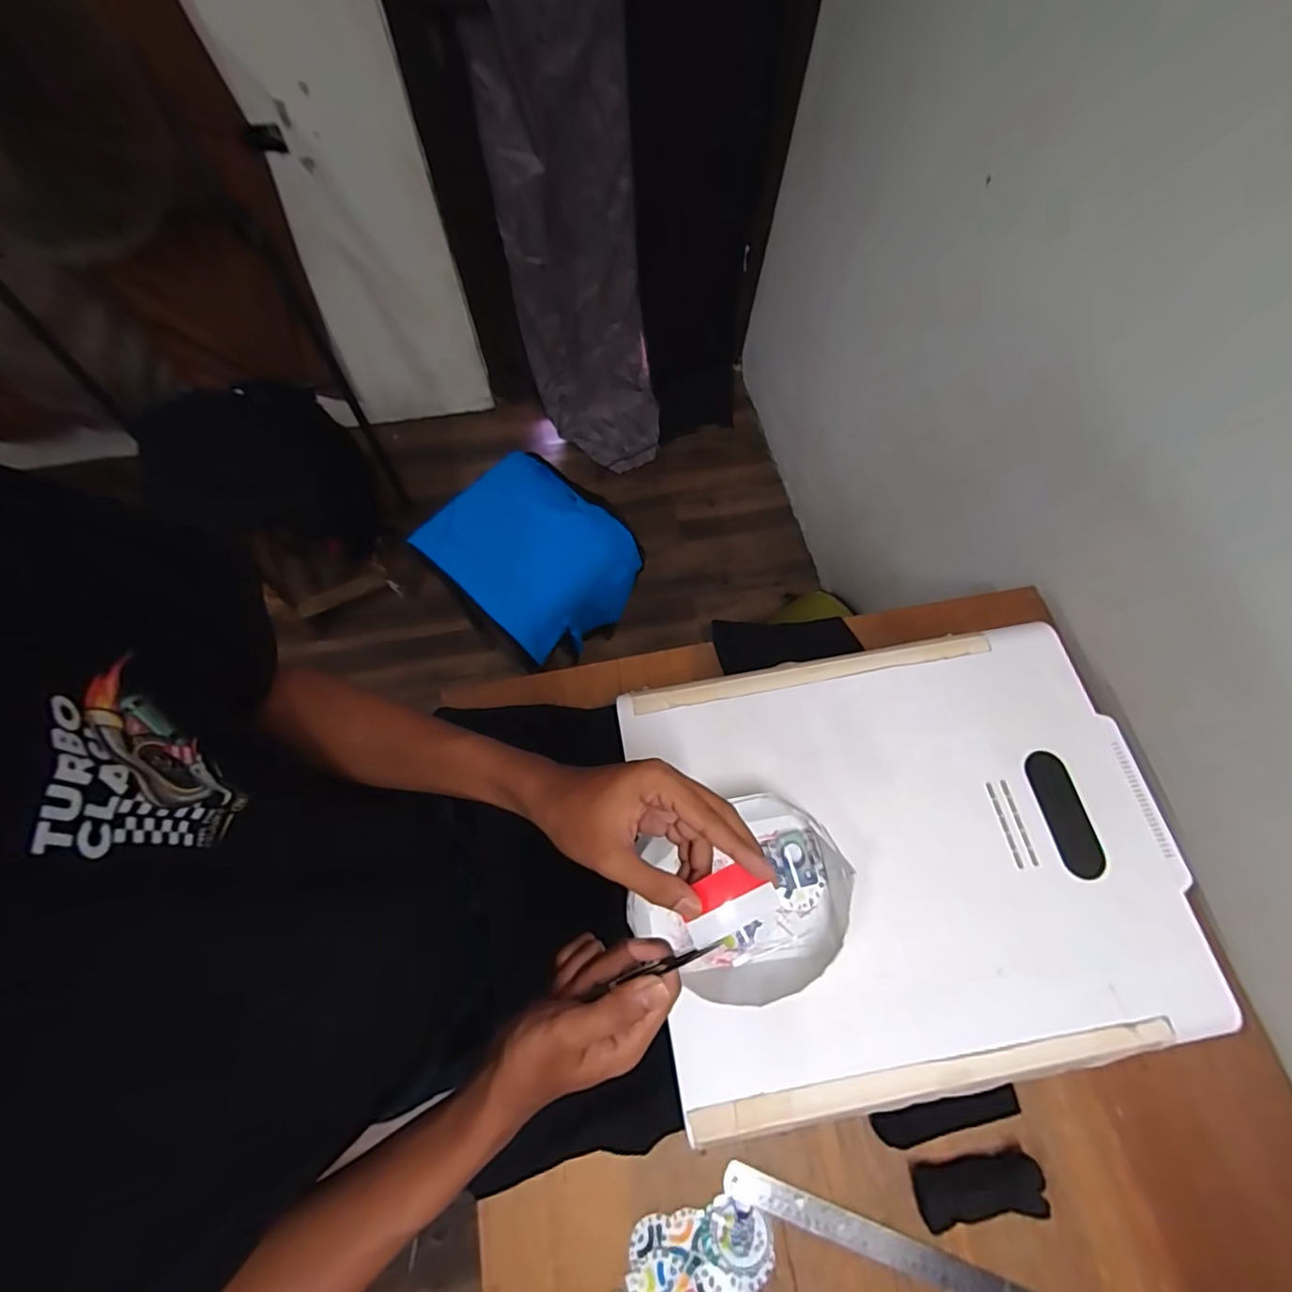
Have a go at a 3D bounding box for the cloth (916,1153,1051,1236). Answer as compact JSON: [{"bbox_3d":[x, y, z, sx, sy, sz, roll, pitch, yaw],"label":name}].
[{"bbox_3d":[0.336,0.553,0.556,0.128,0.031,0.045,-7,70,-3],"label":"cloth"}]

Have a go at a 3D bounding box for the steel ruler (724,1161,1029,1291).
[{"bbox_3d":[0.237,0.603,0.553,0.319,0.006,0.030,17,70,6],"label":"steel ruler"}]

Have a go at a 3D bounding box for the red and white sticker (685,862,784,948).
[{"bbox_3d":[0.051,0.161,0.344,0.058,0.004,0.034,-30,66,8],"label":"red and white sticker"}]

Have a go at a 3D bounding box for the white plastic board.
[{"bbox_3d":[0.253,0.194,0.541,0.497,0.018,0.393,-10,68,-3],"label":"white plastic board"}]

